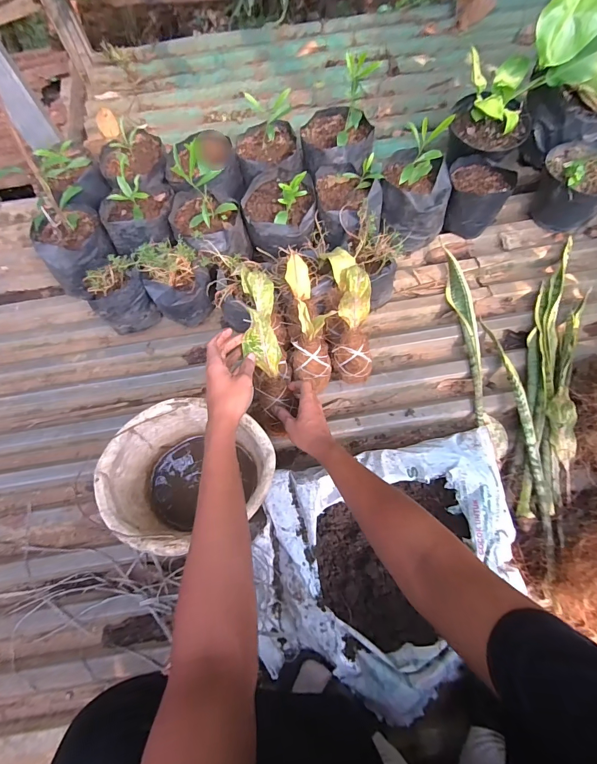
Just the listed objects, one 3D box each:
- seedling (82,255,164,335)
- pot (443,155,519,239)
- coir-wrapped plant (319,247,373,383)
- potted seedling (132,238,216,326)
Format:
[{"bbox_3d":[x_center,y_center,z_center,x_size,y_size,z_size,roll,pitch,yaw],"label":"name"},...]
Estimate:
[{"bbox_3d":[-0.369,-0.174,0.796,0.118,0.136,0.098,-32,72,-9],"label":"seedling"},{"bbox_3d":[0.401,-0.421,0.853,0.123,0.136,0.122,-1,70,2],"label":"pot"},{"bbox_3d":[0.098,-0.121,0.715,0.079,0.104,0.257,-6,102,0],"label":"coir-wrapped plant"},{"bbox_3d":[-0.253,-0.208,0.794,0.120,0.141,0.122,-1,70,2],"label":"potted seedling"}]

